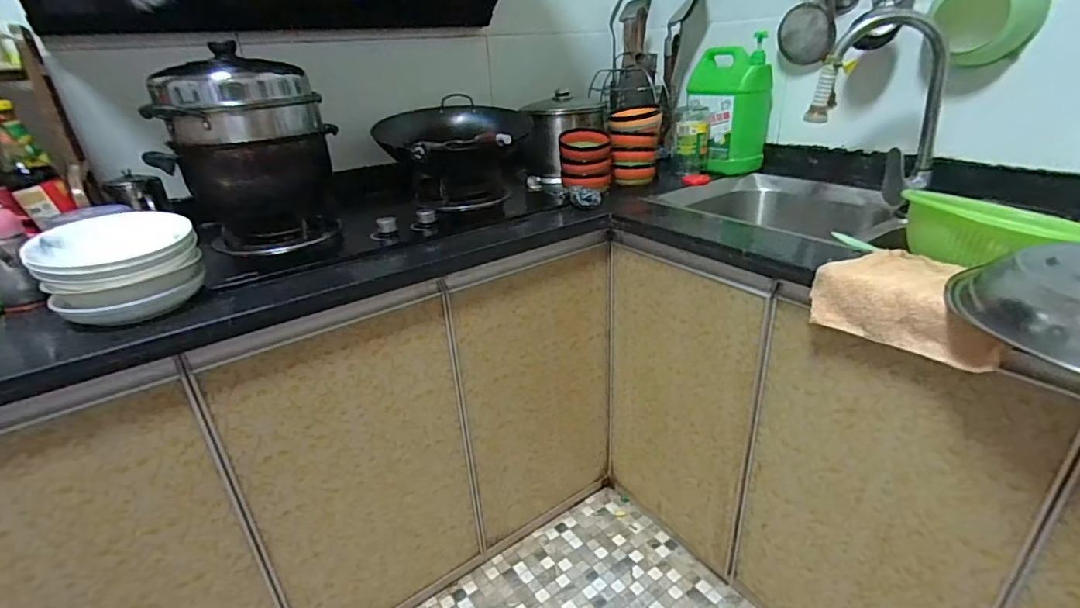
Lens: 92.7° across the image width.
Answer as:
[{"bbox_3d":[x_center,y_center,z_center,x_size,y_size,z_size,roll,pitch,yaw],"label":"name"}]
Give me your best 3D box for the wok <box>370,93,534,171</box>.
[{"bbox_3d":[-0.191,-0.401,1.218,0.332,0.113,0.306,-4,26,-1],"label":"wok"}]

